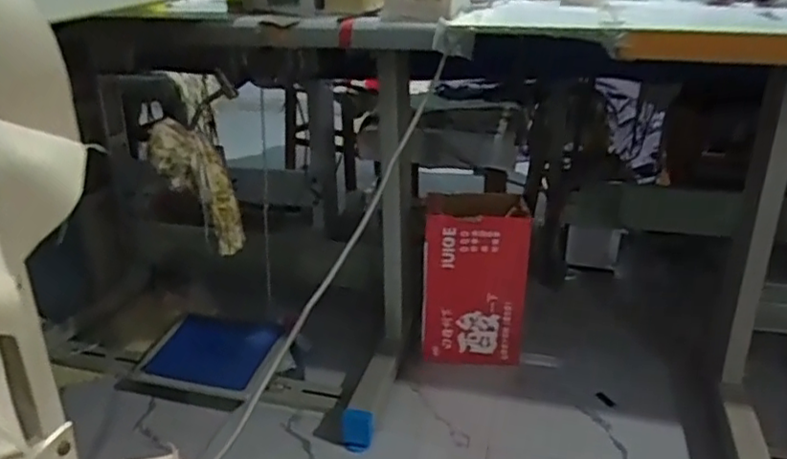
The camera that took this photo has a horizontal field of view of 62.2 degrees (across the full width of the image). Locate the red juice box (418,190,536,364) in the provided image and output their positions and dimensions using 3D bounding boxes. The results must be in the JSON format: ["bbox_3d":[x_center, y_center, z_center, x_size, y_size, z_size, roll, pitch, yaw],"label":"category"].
[{"bbox_3d":[0.187,0.093,1.559,0.242,0.318,0.273,-1,22,-2],"label":"red juice box"}]

